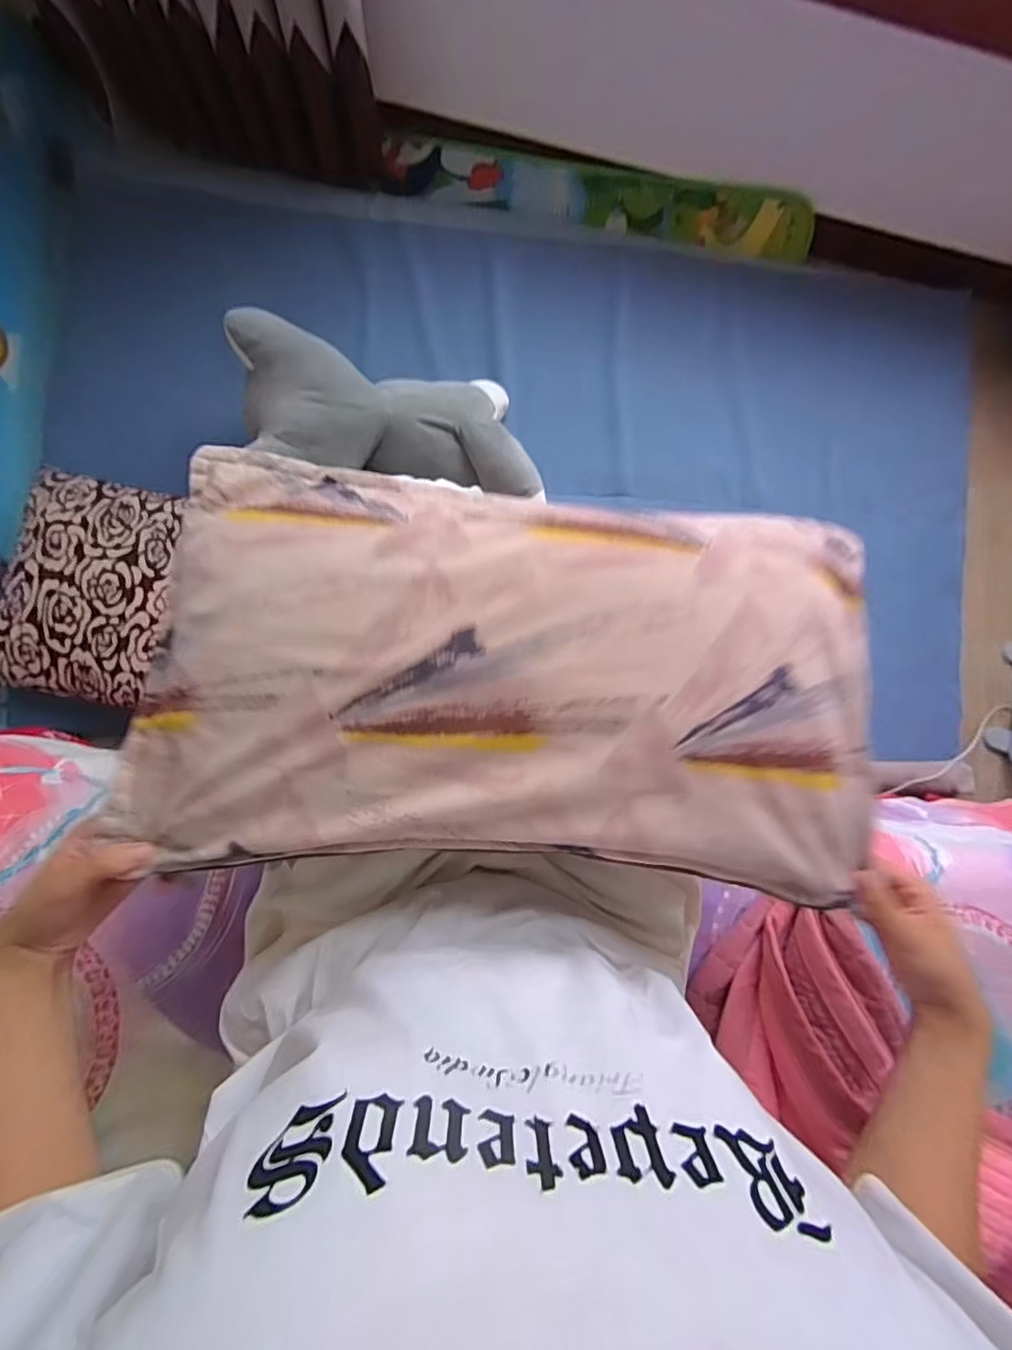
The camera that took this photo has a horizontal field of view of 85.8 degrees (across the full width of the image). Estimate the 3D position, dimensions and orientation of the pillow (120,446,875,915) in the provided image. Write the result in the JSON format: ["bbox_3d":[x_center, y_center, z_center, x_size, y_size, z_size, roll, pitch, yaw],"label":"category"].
[{"bbox_3d":[0.014,-0.012,0.458,0.578,0.104,0.333,4,86,-6],"label":"pillow"}]

